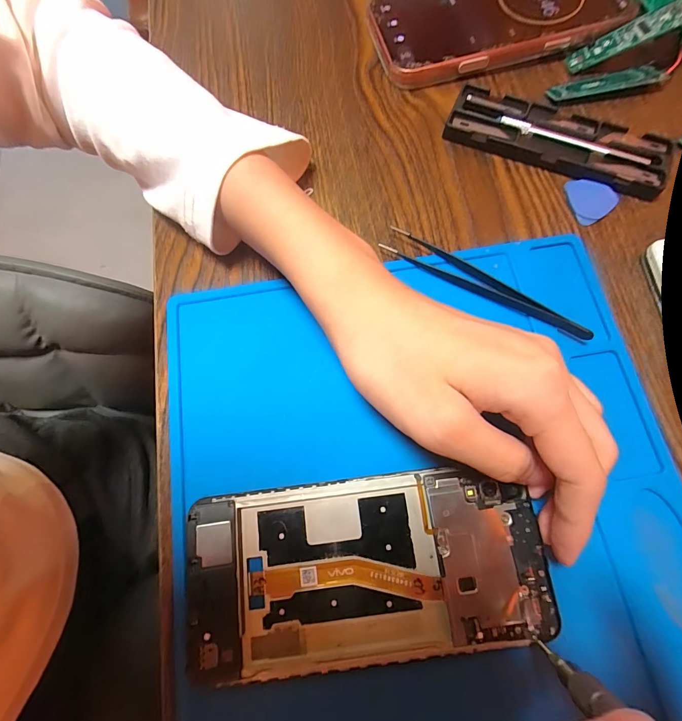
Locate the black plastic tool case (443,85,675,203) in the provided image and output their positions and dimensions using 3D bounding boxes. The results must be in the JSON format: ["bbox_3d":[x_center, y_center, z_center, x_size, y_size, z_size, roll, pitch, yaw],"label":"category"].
[{"bbox_3d":[0.128,-0.132,0.224,0.125,0.009,0.040,24,76,8],"label":"black plastic tool case"}]

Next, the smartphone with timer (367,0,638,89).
[{"bbox_3d":[0.103,-0.232,0.250,0.159,0.016,0.083,-11,74,-2],"label":"smartphone with timer"}]

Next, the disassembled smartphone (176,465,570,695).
[{"bbox_3d":[0.011,0.087,0.157,0.146,0.008,0.069,-6,74,0],"label":"disassembled smartphone"}]

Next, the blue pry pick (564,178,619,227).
[{"bbox_3d":[0.146,-0.094,0.213,0.026,0.004,0.028,-14,74,-2],"label":"blue pry pick"}]

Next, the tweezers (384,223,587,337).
[{"bbox_3d":[0.074,-0.040,0.196,0.112,0.012,0.016,31,77,10],"label":"tweezers"}]

